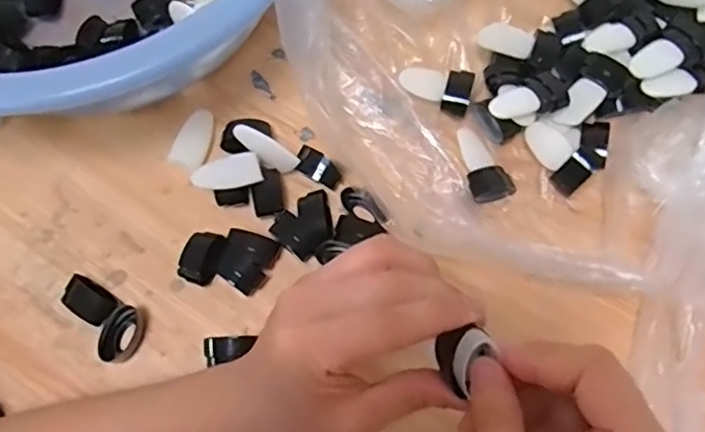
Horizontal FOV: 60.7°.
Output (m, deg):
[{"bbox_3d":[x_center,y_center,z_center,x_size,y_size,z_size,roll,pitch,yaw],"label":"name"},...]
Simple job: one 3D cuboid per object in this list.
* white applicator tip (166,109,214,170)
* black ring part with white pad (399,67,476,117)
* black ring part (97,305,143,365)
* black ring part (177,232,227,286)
[{"bbox_3d":[-0.108,-0.053,0.411,0.025,0.006,0.041,17,72,5],"label":"white applicator tip"},{"bbox_3d":[0.058,-0.089,0.413,0.049,0.013,0.029,14,72,5],"label":"black ring part with white pad"},{"bbox_3d":[-0.140,0.072,0.365,0.019,0.018,0.033,4,71,1],"label":"black ring part"},{"bbox_3d":[-0.094,0.026,0.380,0.023,0.017,0.033,26,73,8],"label":"black ring part"}]

